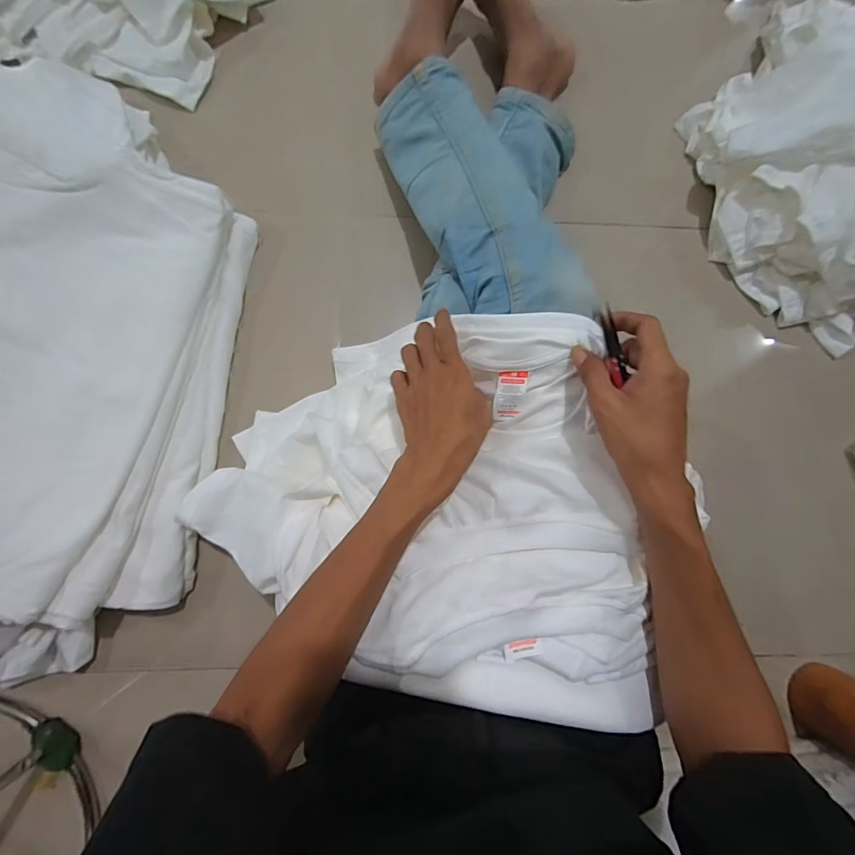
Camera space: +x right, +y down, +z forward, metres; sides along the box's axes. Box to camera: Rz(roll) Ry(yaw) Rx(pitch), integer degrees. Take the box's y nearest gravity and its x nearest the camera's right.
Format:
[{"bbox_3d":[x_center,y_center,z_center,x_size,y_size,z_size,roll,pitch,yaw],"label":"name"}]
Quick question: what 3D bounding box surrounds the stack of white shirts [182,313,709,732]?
[{"bbox_3d":[-0.006,0.050,0.434,0.455,0.201,0.325,14,83,-2],"label":"stack of white shirts"}]

